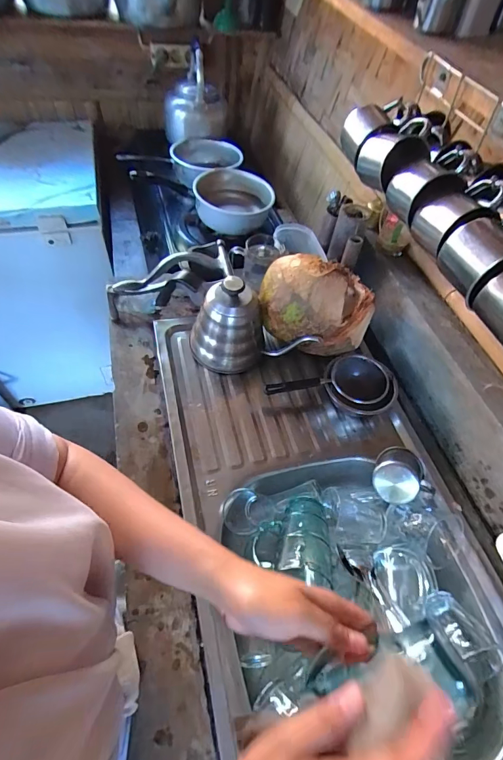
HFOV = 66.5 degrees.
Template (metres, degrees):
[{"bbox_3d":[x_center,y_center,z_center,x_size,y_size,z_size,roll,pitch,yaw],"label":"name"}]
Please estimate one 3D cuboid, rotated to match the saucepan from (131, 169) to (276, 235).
[{"bbox_3d":[-0.106,-0.463,0.954,0.315,0.117,0.193,3,54,-3],"label":"saucepan"}]

